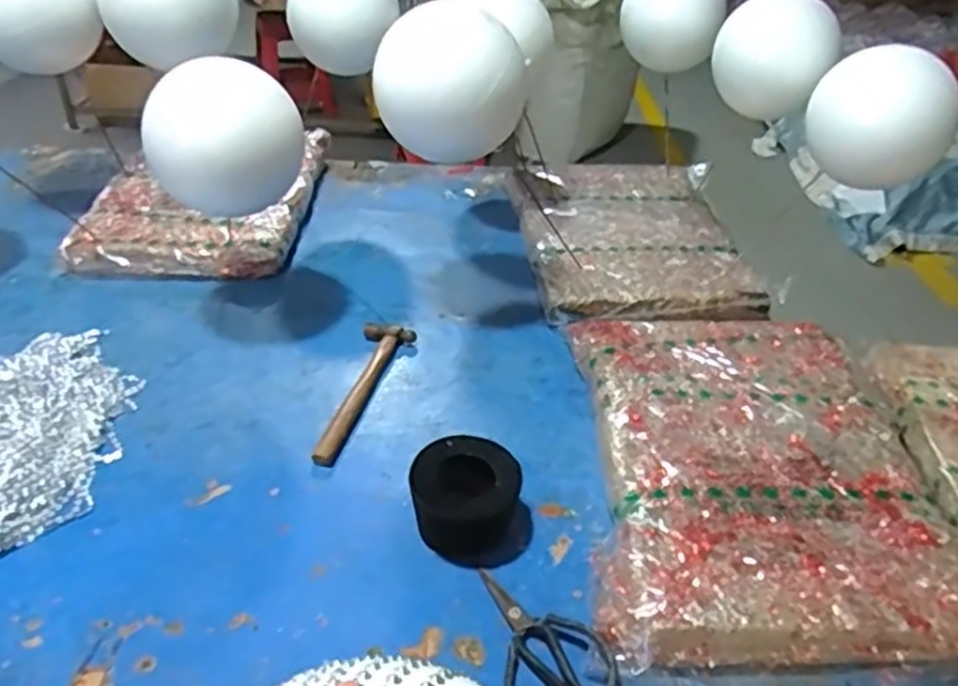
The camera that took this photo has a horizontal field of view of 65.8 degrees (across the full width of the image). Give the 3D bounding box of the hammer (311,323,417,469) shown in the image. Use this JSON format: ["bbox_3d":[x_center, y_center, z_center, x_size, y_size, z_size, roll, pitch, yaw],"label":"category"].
[{"bbox_3d":[-0.157,0.062,0.985,0.070,0.018,0.278,9,37,8],"label":"hammer"}]

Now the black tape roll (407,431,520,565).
[{"bbox_3d":[-0.015,0.167,0.798,0.111,0.083,0.112,2,36,-2],"label":"black tape roll"}]

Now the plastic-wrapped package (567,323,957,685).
[{"bbox_3d":[0.309,0.137,0.877,0.388,0.070,0.530,2,36,-2],"label":"plastic-wrapped package"}]

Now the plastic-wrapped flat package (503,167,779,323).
[{"bbox_3d":[0.280,-0.199,1.343,0.402,0.057,0.568,0,36,-5],"label":"plastic-wrapped flat package"}]

